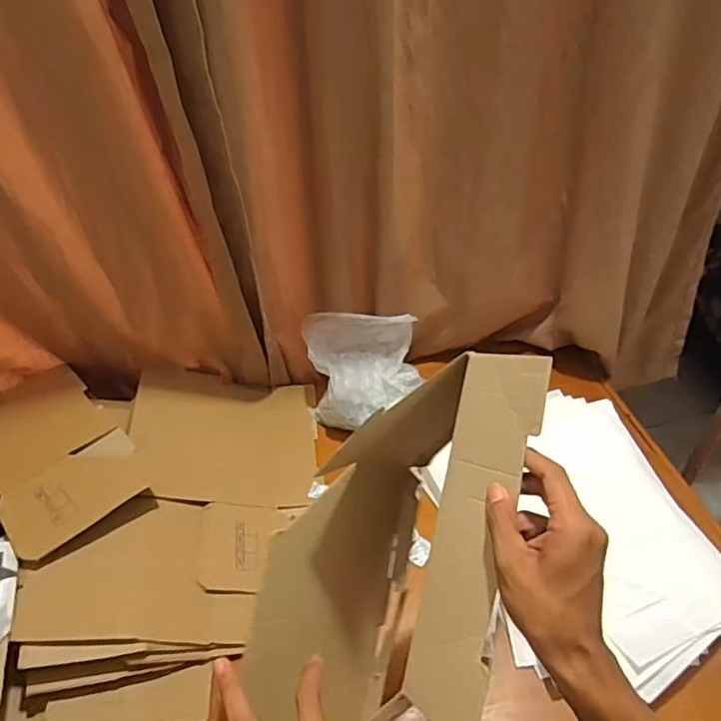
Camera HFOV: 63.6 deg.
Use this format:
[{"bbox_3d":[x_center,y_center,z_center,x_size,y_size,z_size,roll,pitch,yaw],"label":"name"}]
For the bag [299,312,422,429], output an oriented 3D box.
[{"bbox_3d":[0.008,0.011,1.007,0.195,0.155,0.163,-8,44,-3],"label":"bag"}]

